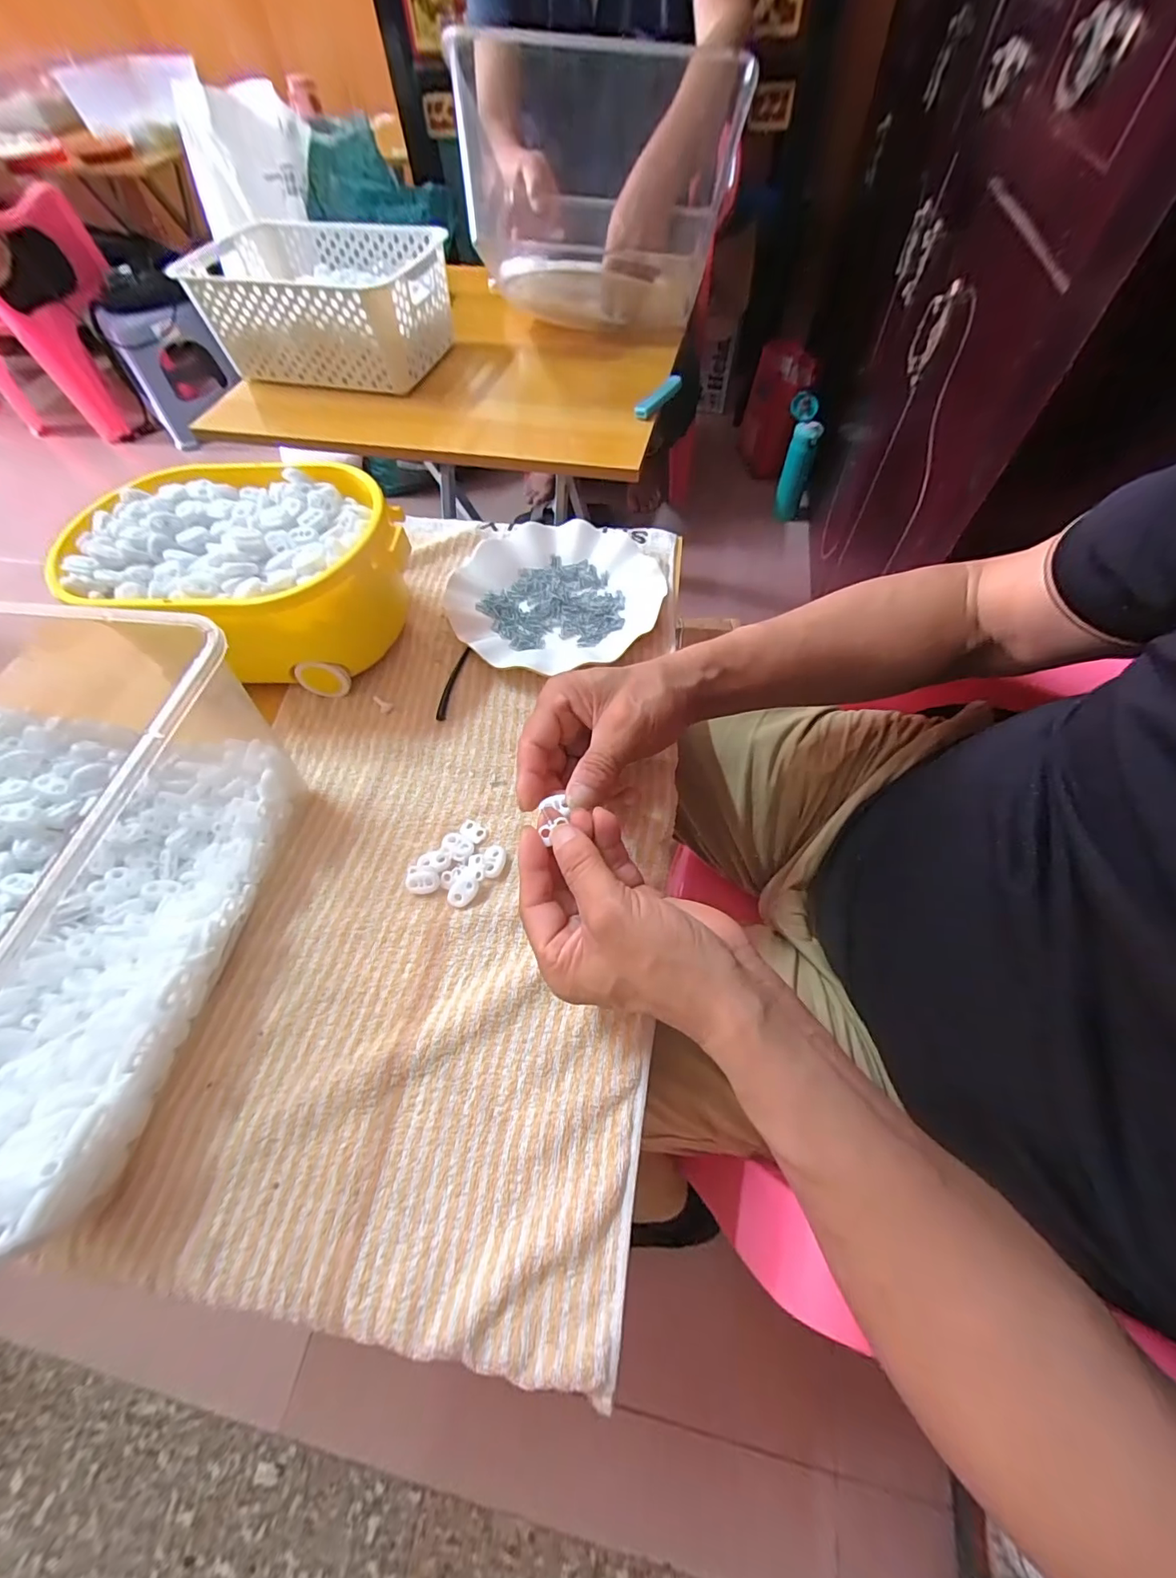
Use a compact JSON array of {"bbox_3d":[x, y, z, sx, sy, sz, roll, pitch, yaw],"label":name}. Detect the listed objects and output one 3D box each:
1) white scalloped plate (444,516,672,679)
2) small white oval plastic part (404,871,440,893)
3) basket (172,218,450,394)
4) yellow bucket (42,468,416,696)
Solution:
[{"bbox_3d":[-0.030,-0.179,0.455,0.180,0.026,0.172,-1,60,2],"label":"white scalloped plate"},{"bbox_3d":[-0.109,0.062,0.333,0.022,0.011,0.013,-4,60,1],"label":"small white oval plastic part"},{"bbox_3d":[-0.350,-0.651,0.685,0.304,0.119,0.204,12,62,9],"label":"basket"},{"bbox_3d":[-0.254,-0.164,0.408,0.236,0.109,0.162,7,61,7],"label":"yellow bucket"}]

